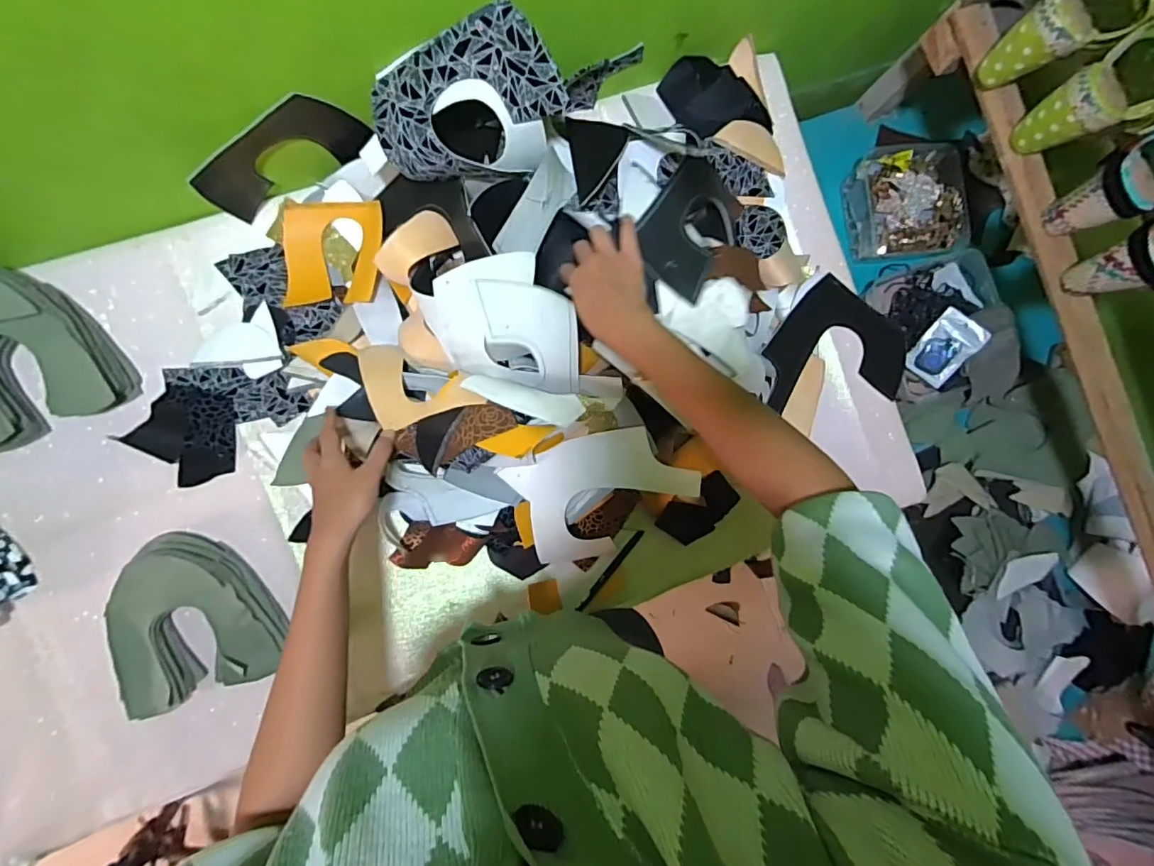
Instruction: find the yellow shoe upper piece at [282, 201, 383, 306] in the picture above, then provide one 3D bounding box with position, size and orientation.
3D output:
[{"bbox_3d":[-0.273,-0.203,0.577,0.127,0.047,0.119,0,91,3],"label":"yellow shoe upper piece"}]

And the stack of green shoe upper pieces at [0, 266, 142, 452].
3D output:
[{"bbox_3d":[-0.591,-0.079,0.541,0.178,0.067,0.165,-21,91,-8],"label":"stack of green shoe upper pieces"}]

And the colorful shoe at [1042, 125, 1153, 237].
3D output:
[{"bbox_3d":[0.578,-0.262,0.530,0.092,0.131,0.081,-23,92,-8],"label":"colorful shoe"}]

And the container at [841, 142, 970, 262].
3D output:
[{"bbox_3d":[0.509,-0.358,0.802,0.169,0.069,0.173,-5,89,-8],"label":"container"}]

